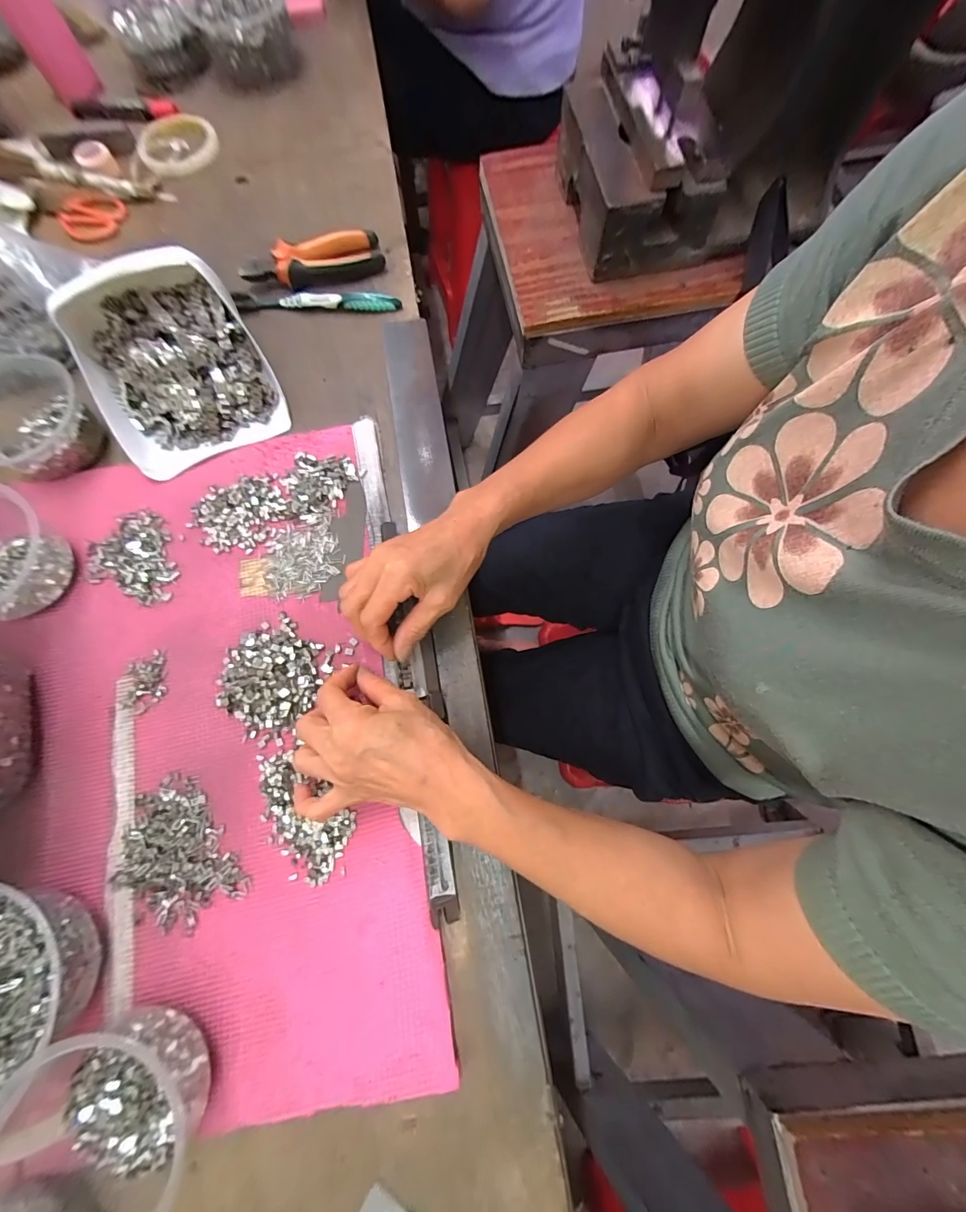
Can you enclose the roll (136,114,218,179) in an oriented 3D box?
[{"bbox_3d":[-0.392,-0.594,0.545,0.096,0.019,0.096,0,75,-1],"label":"roll"}]

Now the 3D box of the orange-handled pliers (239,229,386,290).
[{"bbox_3d":[-0.188,-0.380,0.470,0.150,0.024,0.054,-18,76,-6],"label":"orange-handled pliers"}]

